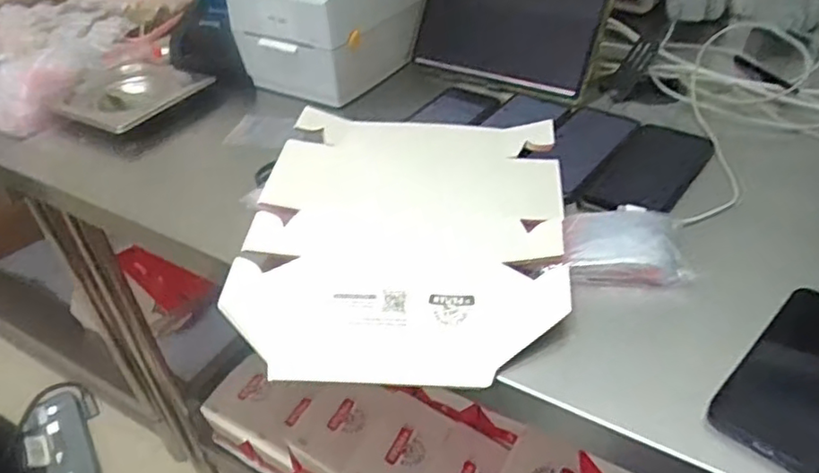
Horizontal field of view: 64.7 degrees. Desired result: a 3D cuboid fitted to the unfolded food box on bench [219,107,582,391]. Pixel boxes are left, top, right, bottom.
[{"bbox_3d":[-0.002,-0.015,0.610,0.280,0.028,0.340,2,44,8],"label":"unfolded food box on bench"}]

